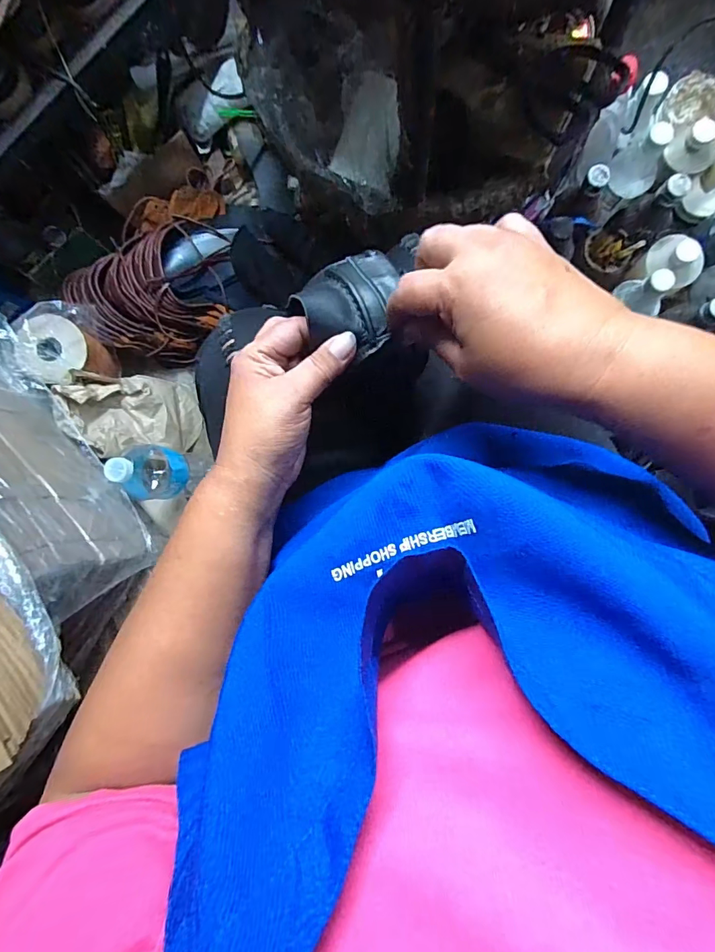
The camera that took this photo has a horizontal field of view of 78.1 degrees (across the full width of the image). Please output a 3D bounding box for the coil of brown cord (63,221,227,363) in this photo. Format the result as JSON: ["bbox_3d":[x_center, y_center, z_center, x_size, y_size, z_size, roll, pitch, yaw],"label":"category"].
[{"bbox_3d":[-0.344,-0.294,0.740,0.215,0.077,0.199,-32,87,4],"label":"coil of brown cord"}]

